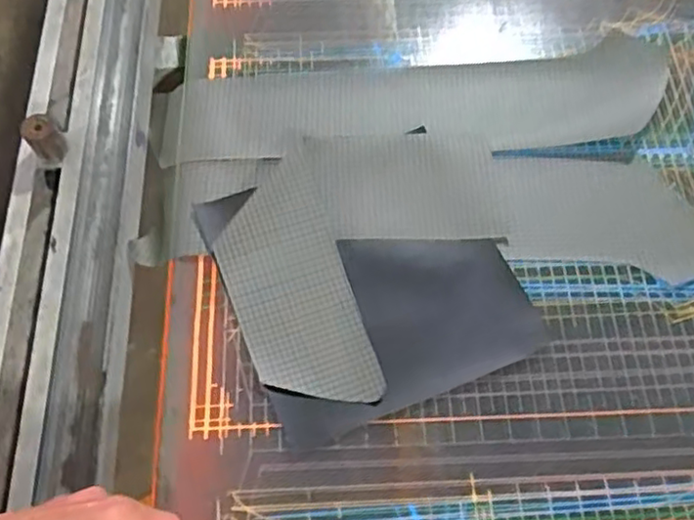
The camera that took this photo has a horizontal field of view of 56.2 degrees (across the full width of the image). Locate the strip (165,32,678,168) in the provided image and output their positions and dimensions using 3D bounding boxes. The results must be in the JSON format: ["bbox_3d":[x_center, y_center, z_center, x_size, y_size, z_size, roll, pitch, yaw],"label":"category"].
[{"bbox_3d":[0.055,-0.128,0.538,0.426,0.005,0.096,-6,67,-3],"label":"strip"}]

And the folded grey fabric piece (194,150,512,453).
[{"bbox_3d":[0.024,-0.002,0.479,0.221,0.018,0.209,-22,68,-9],"label":"folded grey fabric piece"}]

